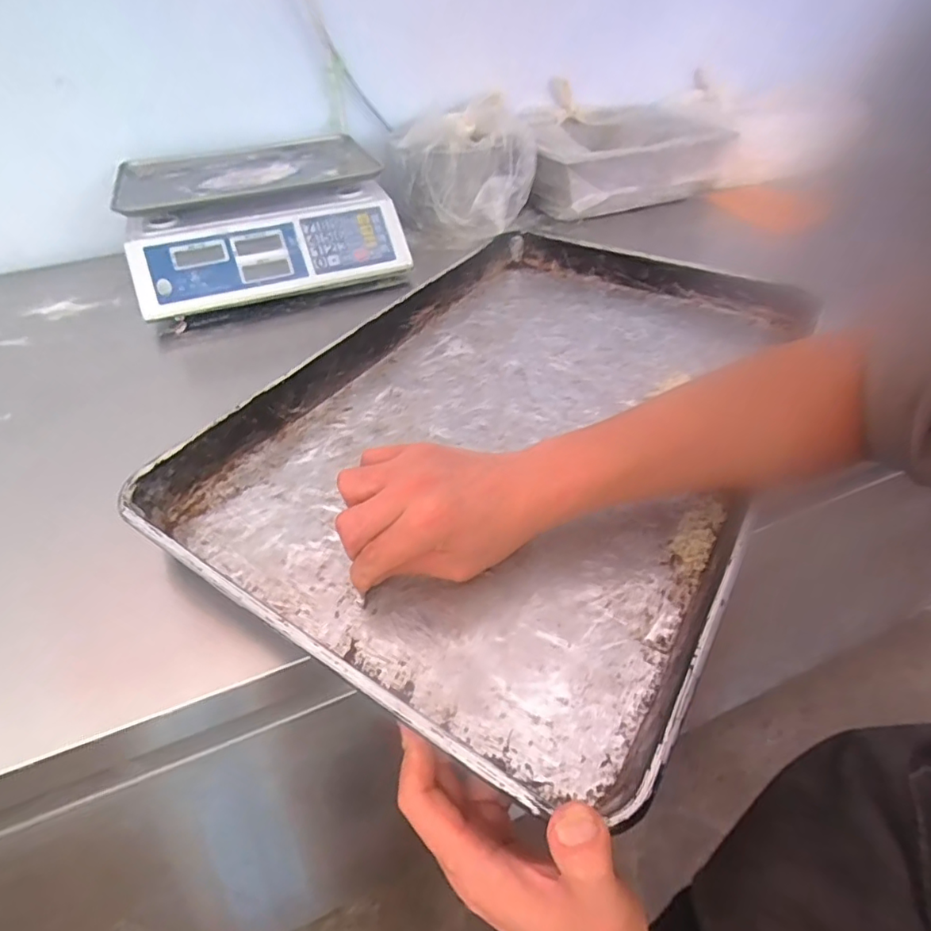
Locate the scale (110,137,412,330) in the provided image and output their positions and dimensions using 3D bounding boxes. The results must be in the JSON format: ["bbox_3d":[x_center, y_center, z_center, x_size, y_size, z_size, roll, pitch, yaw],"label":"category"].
[{"bbox_3d":[-0.300,-0.373,0.797,0.334,0.107,0.412,-17,46,-14],"label":"scale"}]

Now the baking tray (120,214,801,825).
[{"bbox_3d":[0.062,-0.064,0.511,0.398,0.050,0.616,22,50,24],"label":"baking tray"}]

